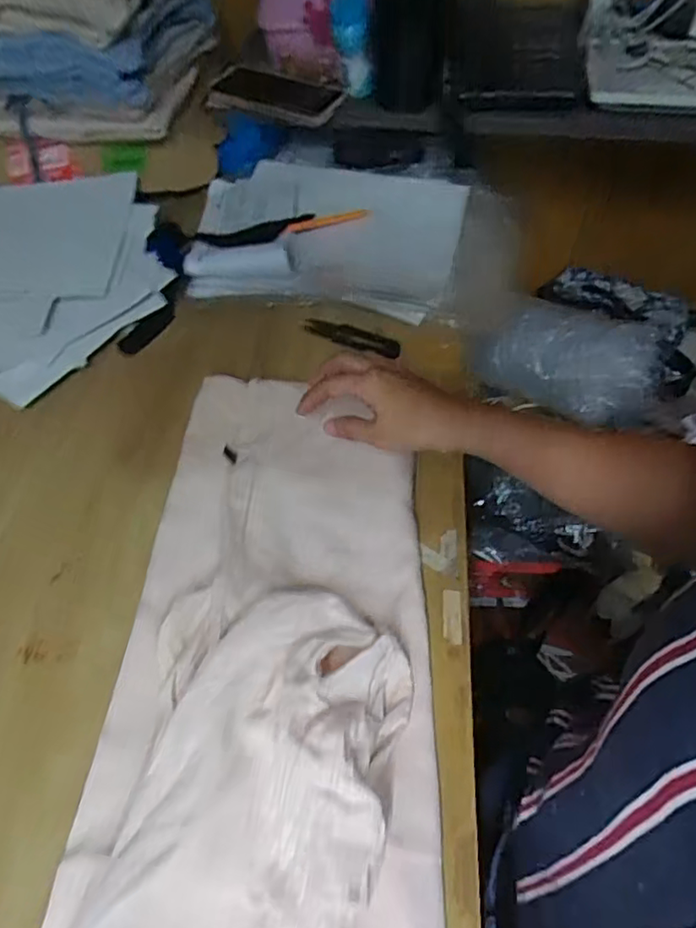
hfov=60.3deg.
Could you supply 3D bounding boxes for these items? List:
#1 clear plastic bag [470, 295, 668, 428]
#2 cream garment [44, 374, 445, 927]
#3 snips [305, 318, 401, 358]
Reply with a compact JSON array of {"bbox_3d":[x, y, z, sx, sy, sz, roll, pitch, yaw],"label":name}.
[{"bbox_3d":[0.293,-0.146,0.808,0.199,0.108,0.132,26,58,19],"label":"clear plastic bag"},{"bbox_3d":[-0.054,0.187,0.313,0.200,0.050,0.622,2,54,3],"label":"cream garment"},{"bbox_3d":[0.004,-0.120,0.565,0.095,0.010,0.021,25,58,18],"label":"snips"}]

